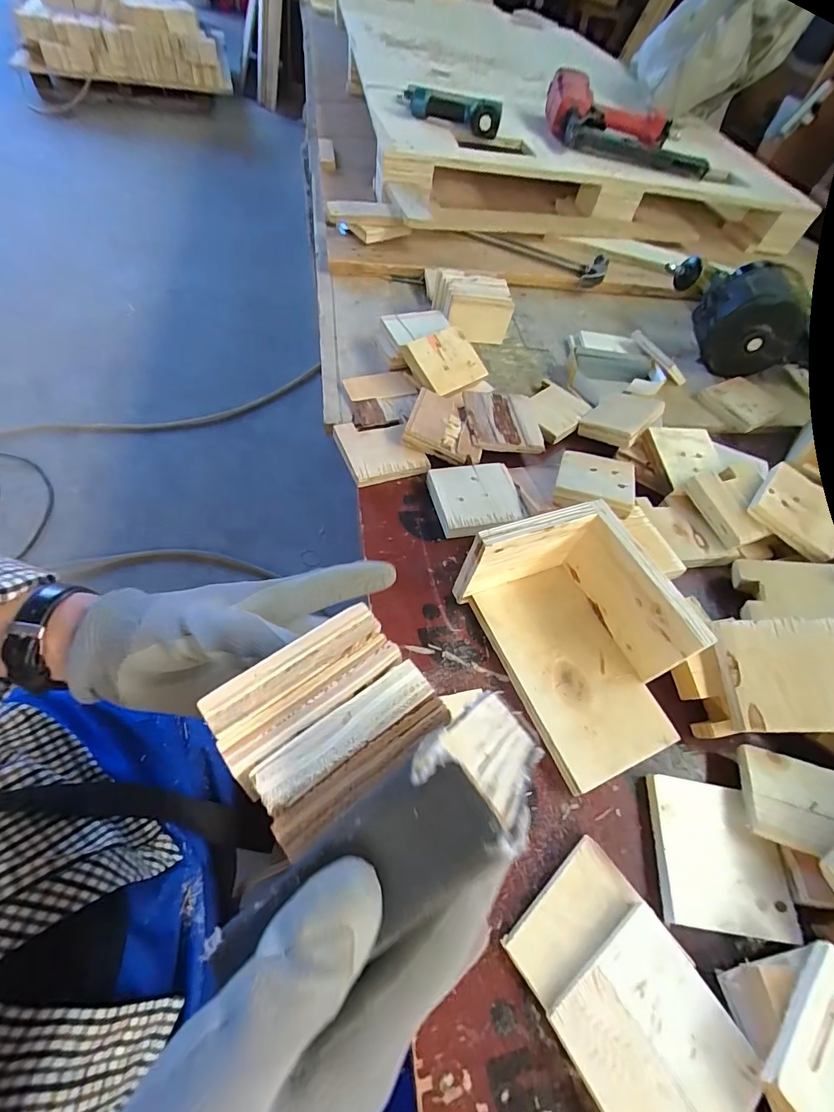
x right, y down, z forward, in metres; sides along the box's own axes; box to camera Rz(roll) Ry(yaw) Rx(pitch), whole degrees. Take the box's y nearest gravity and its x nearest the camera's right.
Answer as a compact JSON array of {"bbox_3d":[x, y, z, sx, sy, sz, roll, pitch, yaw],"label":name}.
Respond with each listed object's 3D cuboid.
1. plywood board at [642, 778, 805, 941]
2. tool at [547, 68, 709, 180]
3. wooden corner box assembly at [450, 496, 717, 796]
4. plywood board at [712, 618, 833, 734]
[{"bbox_3d":[0.218,0.214,0.321,0.089,0.009,0.089,11,58,-3],"label":"plywood board"},{"bbox_3d":[0.443,-0.890,0.919,0.332,0.083,0.221,9,58,-4],"label":"tool"},{"bbox_3d":[0.137,0.063,0.356,0.131,0.086,0.188,-21,61,-14],"label":"wooden corner box assembly"},{"bbox_3d":[0.295,0.093,0.354,0.092,0.009,0.087,-7,66,14],"label":"plywood board"}]

